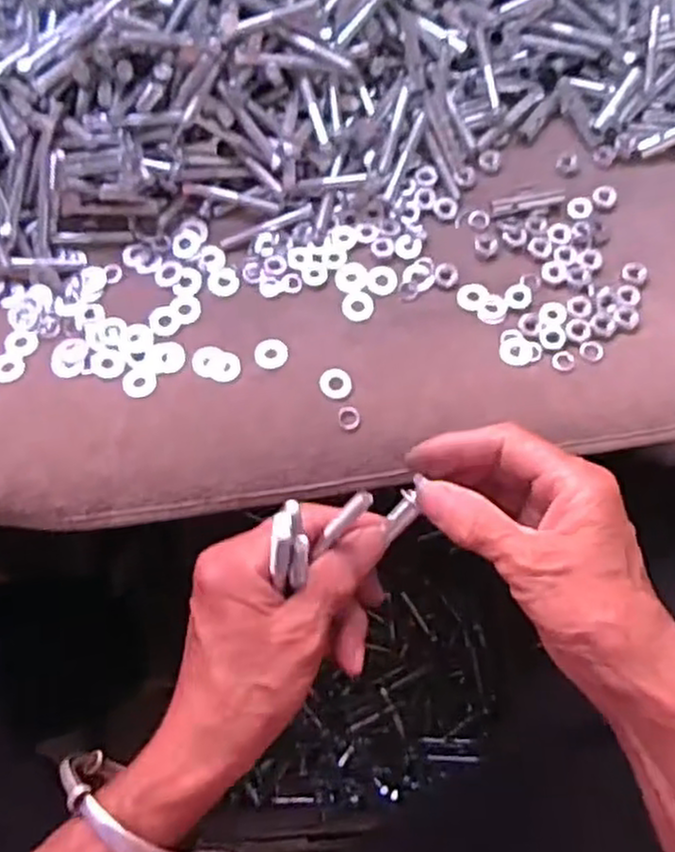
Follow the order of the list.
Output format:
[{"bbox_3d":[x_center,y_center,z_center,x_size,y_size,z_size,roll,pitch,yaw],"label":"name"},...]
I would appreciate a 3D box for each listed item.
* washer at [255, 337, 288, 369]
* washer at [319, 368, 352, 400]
[{"bbox_3d":[-0.036,-0.040,0.403,0.018,0.004,0.018,0,74,1],"label":"washer"},{"bbox_3d":[-0.001,-0.023,0.393,0.017,0.004,0.017,-1,70,1],"label":"washer"}]

